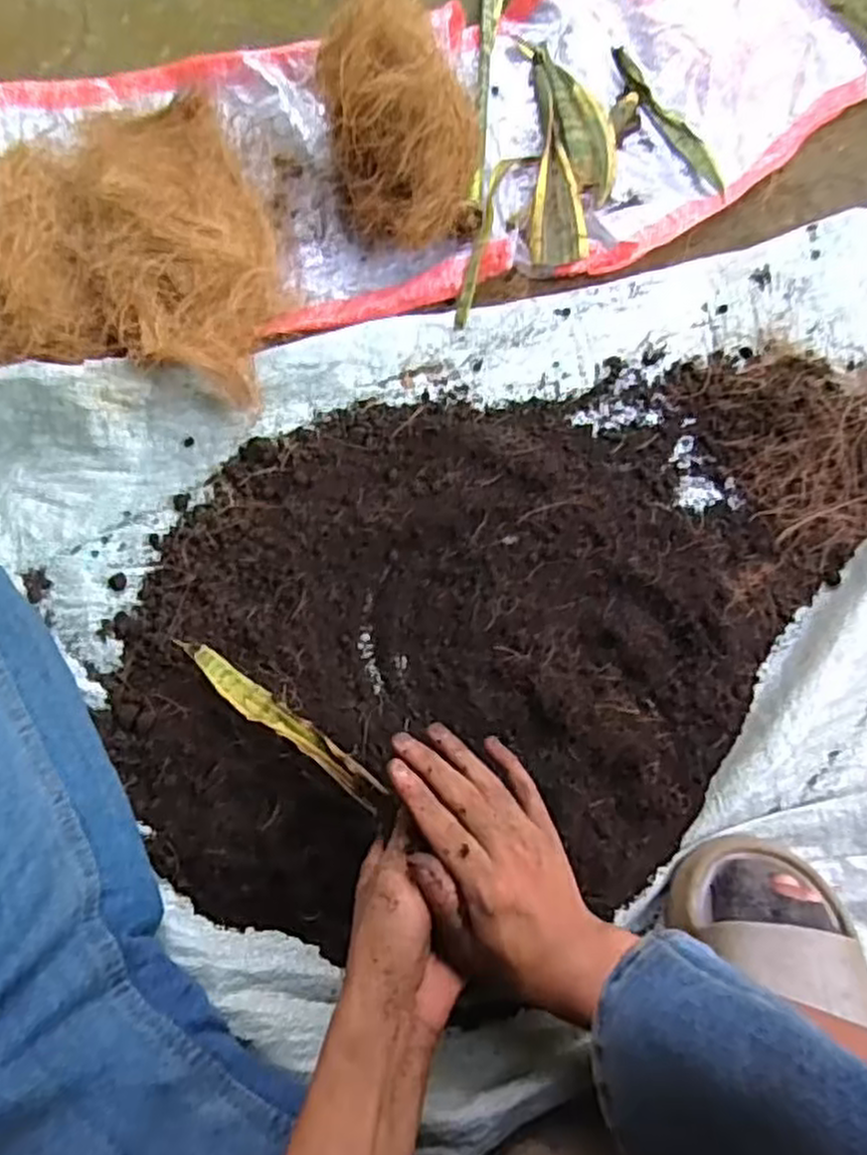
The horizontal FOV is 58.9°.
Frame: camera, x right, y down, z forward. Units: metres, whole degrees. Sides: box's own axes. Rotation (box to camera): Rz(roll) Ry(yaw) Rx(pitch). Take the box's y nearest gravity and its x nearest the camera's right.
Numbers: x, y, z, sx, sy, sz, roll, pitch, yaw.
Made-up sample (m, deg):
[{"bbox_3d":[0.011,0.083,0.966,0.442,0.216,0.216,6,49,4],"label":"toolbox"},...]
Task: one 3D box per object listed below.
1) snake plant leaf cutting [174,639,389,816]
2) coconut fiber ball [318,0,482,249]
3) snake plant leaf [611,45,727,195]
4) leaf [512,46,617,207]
[{"bbox_3d":[-0.092,0.085,0.456,0.152,0.016,0.019,35,72,13],"label":"snake plant leaf cutting"},{"bbox_3d":[-0.024,-0.360,0.614,0.114,0.127,0.144,-11,74,-7],"label":"coconut fiber ball"},{"bbox_3d":[0.216,-0.424,0.708,0.022,0.013,0.190,-26,72,-10],"label":"snake plant leaf"},{"bbox_3d":[0.126,-0.425,0.700,0.055,0.011,0.200,-11,70,-5],"label":"leaf"}]

